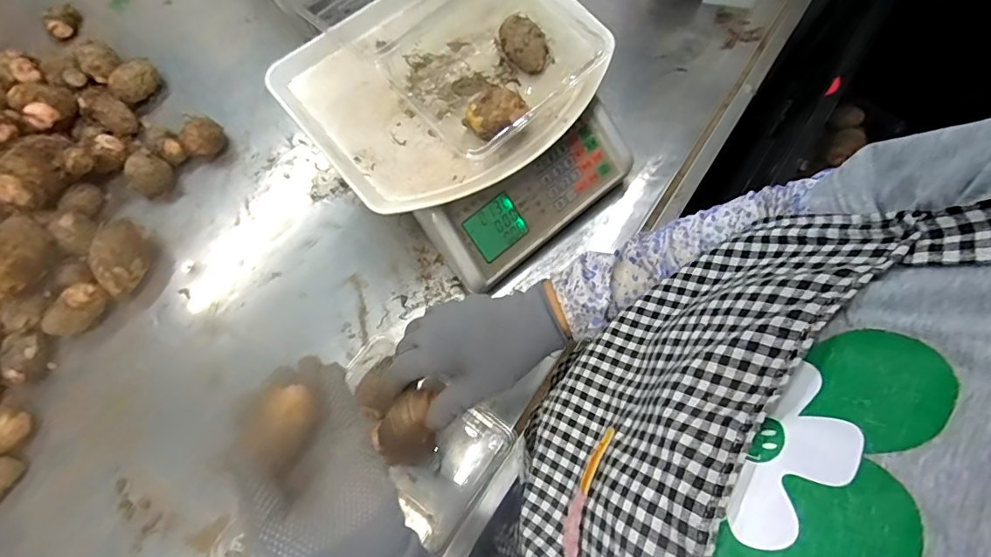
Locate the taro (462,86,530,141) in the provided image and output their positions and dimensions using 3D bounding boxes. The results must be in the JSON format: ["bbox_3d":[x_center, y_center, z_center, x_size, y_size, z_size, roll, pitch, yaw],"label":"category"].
[{"bbox_3d":[0.001,-0.146,0.456,0.049,0.042,0.049,40,76,11],"label":"taro"}]

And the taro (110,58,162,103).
[{"bbox_3d":[-0.432,-0.235,0.605,0.055,0.041,0.043,-38,78,-11],"label":"taro"}]

